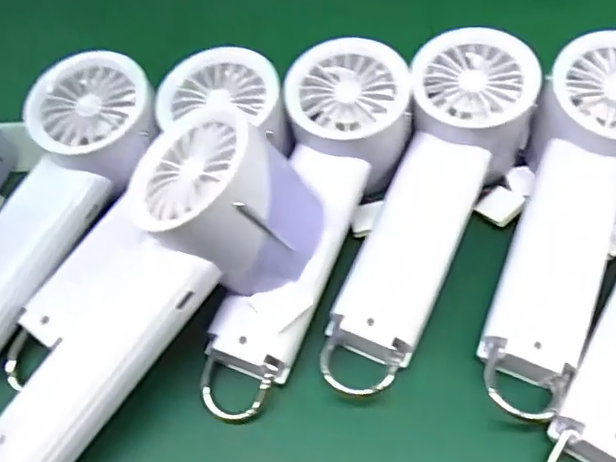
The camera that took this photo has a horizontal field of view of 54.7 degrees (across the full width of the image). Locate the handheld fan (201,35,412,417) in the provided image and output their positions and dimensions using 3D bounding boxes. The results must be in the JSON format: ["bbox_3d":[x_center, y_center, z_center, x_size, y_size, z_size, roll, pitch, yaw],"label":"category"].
[{"bbox_3d":[0.003,-0.006,0.293,0.065,0.060,0.192,13,59,11],"label":"handheld fan"}]

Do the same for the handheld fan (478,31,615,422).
[{"bbox_3d":[0.129,-0.006,0.295,0.061,0.046,0.196,19,77,15],"label":"handheld fan"}]

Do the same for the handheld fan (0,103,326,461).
[{"bbox_3d":[-0.081,0.037,0.264,0.076,0.064,0.198,40,89,25],"label":"handheld fan"}]

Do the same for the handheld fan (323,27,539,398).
[{"bbox_3d":[0.062,-0.011,0.305,0.059,0.046,0.190,21,75,16],"label":"handheld fan"}]

